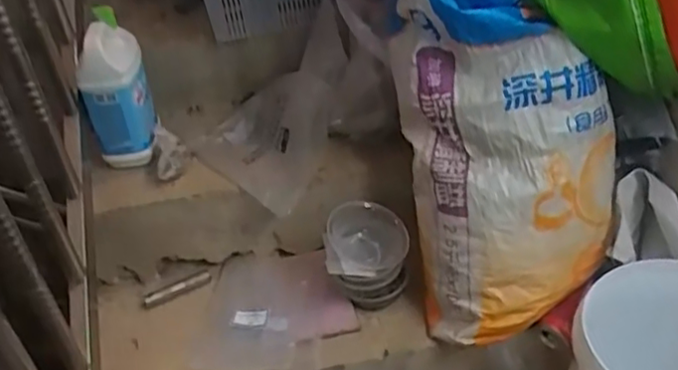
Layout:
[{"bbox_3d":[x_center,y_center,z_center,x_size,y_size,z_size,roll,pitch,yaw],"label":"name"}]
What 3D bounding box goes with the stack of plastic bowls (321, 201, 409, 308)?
[{"bbox_3d":[0.044,0.120,1.013,0.125,0.149,0.118,-4,39,2],"label":"stack of plastic bowls"}]

